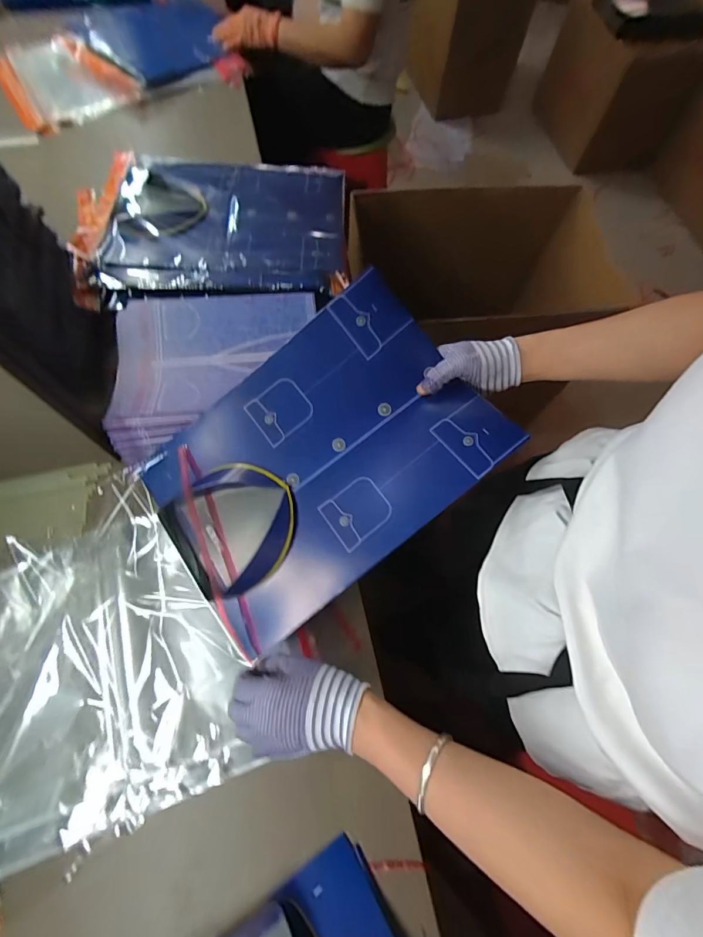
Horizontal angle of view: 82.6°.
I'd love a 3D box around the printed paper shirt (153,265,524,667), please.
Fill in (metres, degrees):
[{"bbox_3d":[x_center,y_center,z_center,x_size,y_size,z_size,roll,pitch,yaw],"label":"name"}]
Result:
[{"bbox_3d":[-0.043,-0.012,0.461,0.385,0.046,0.275,-39,74,2],"label":"printed paper shirt"}]

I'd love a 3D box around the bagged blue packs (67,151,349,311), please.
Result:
[{"bbox_3d":[-0.246,-0.436,0.692,0.479,0.054,0.360,-5,68,-3],"label":"bagged blue packs"}]

